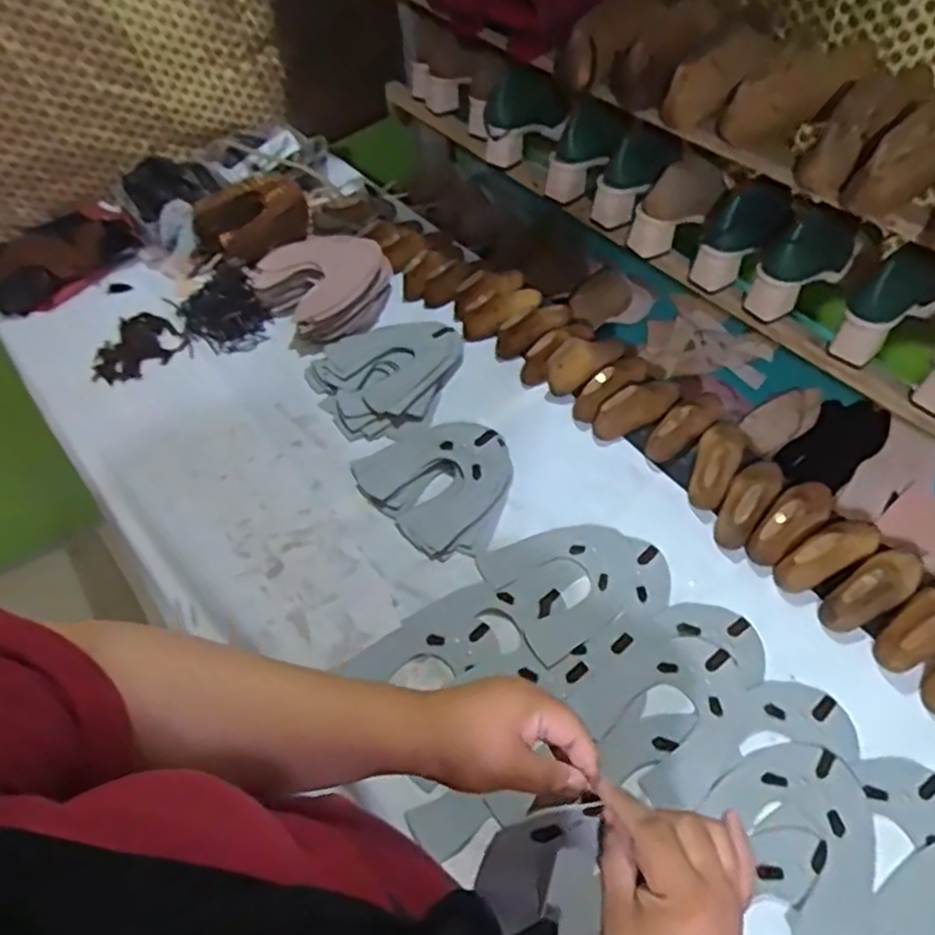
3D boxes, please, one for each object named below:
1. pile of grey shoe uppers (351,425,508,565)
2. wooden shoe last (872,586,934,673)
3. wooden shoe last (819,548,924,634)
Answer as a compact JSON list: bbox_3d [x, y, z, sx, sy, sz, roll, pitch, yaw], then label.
[{"bbox_3d":[-0.027,0.014,0.890,0.170,0.024,0.194,-33,56,-21],"label":"pile of grey shoe uppers"},{"bbox_3d":[0.470,0.153,0.726,0.140,0.052,0.053,-29,55,-18],"label":"wooden shoe last"},{"bbox_3d":[0.430,0.126,0.752,0.140,0.052,0.051,-31,56,-19],"label":"wooden shoe last"}]

